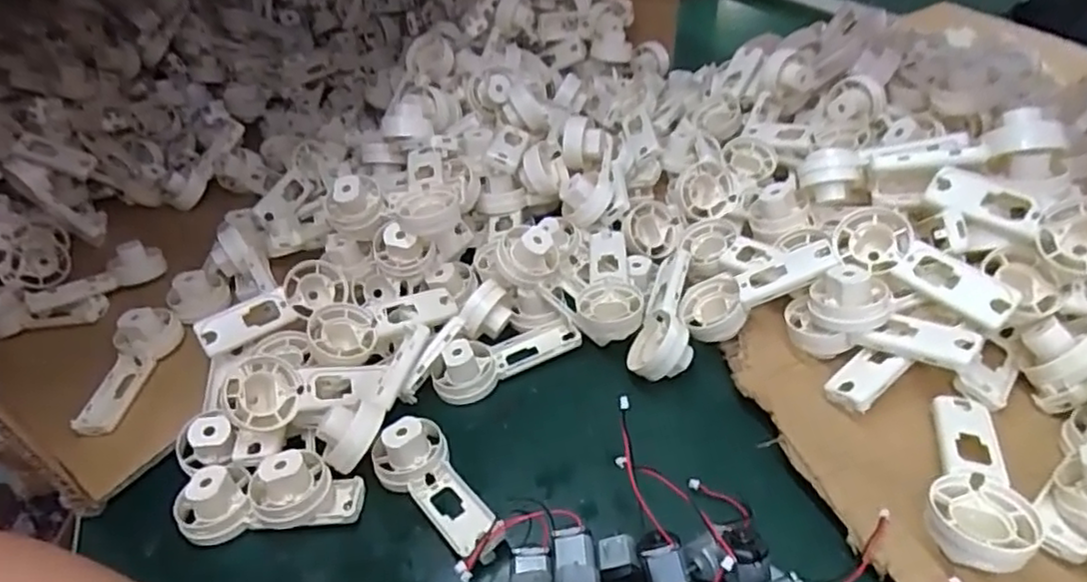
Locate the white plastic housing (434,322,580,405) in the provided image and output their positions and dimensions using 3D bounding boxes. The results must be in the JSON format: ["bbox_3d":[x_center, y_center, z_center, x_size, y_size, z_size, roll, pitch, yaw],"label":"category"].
[{"bbox_3d":[-0.024,0.038,0.406,0.089,0.026,0.031,-24,41,-19],"label":"white plastic housing"}]

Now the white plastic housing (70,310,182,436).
[{"bbox_3d":[-0.263,0.049,0.419,0.032,0.027,0.088,3,54,13],"label":"white plastic housing"}]

